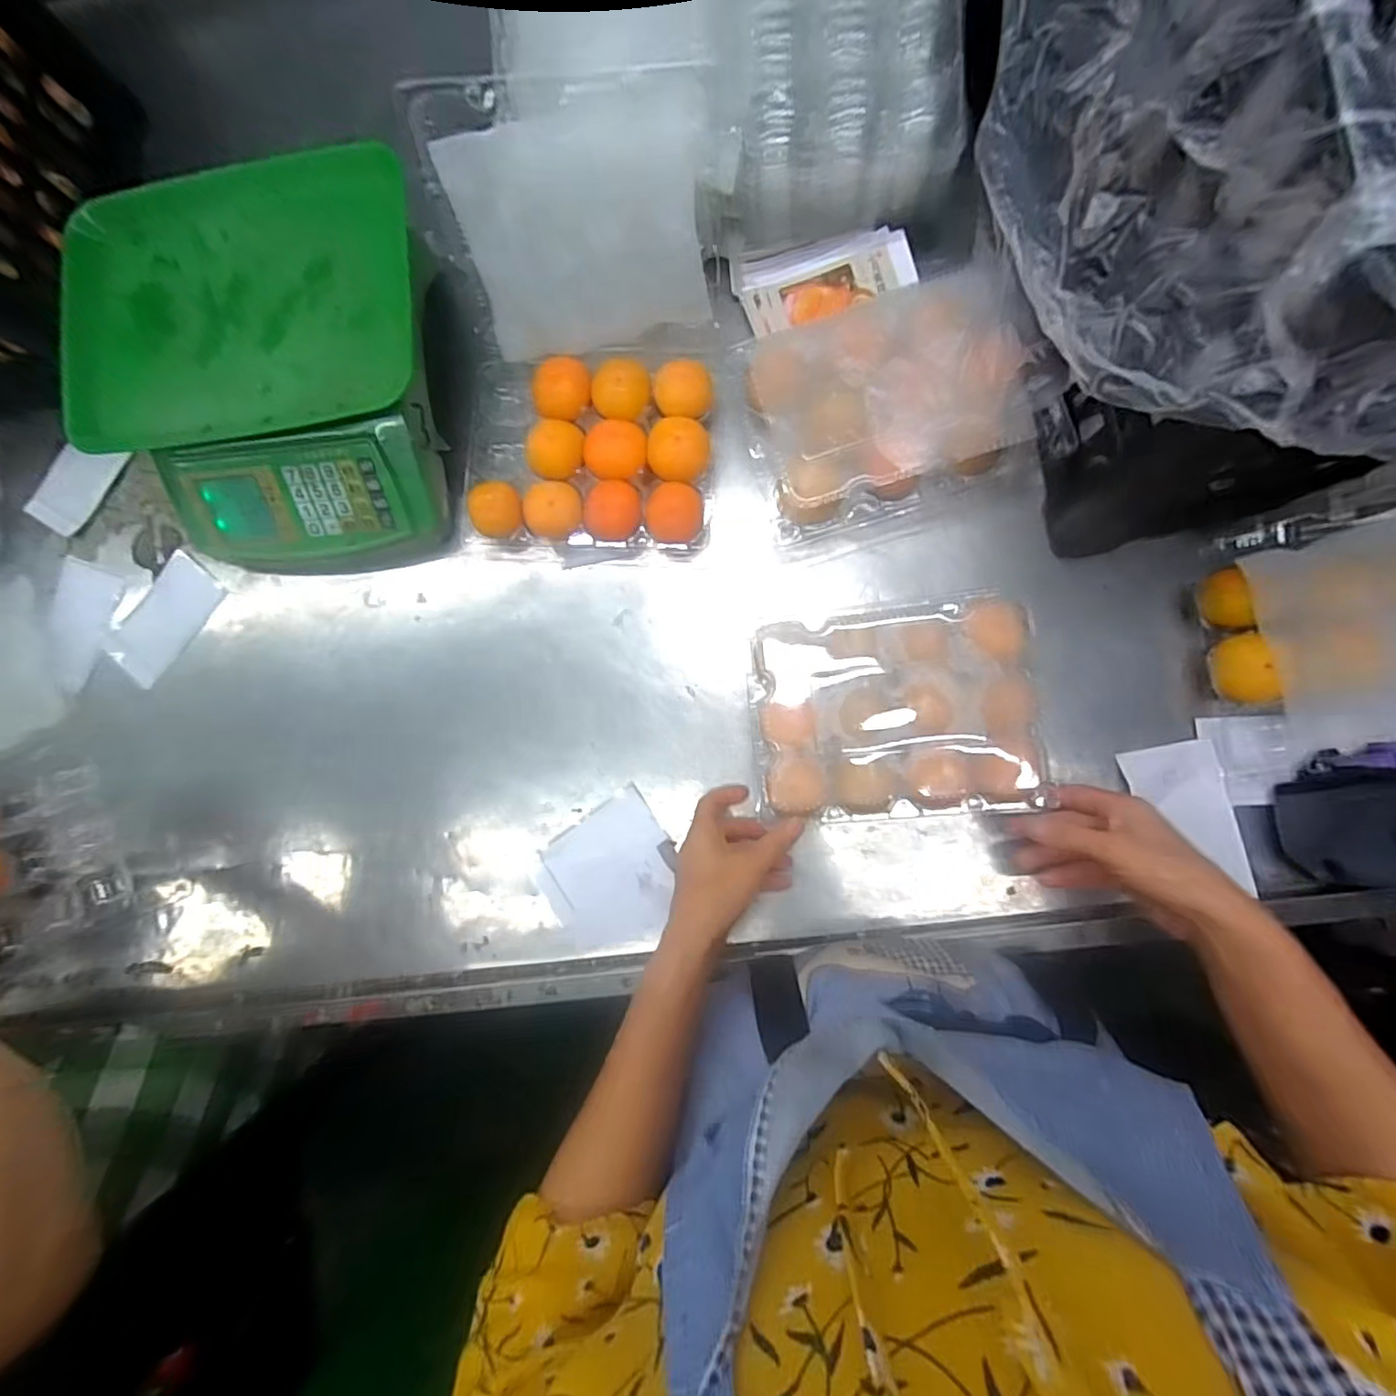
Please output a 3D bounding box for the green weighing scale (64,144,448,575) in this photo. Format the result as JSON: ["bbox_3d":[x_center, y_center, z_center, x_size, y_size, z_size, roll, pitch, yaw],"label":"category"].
[{"bbox_3d":[-0.365,-0.273,0.528,0.283,0.112,0.295,-4,88,6],"label":"green weighing scale"}]

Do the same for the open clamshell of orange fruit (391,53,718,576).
[{"bbox_3d":[-0.094,-0.300,0.487,0.223,0.146,0.337,6,87,6],"label":"open clamshell of orange fruit"}]

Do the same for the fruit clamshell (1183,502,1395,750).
[{"bbox_3d":[0.479,-0.056,0.439,0.184,0.085,0.158,-12,85,5],"label":"fruit clamshell"}]

